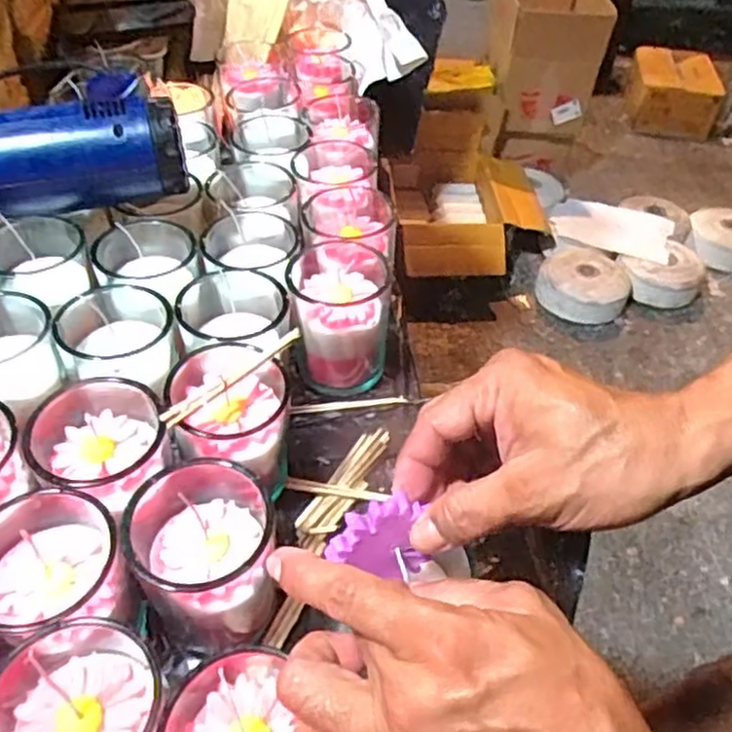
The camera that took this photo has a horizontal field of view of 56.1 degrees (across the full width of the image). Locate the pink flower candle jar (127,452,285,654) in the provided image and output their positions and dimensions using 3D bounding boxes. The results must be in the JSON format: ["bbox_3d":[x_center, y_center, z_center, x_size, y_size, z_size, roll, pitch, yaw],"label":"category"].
[{"bbox_3d":[-0.087,0.108,0.379,0.075,0.076,0.077,-9,47,-12],"label":"pink flower candle jar"}]

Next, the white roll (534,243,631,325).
[{"bbox_3d":[0.536,-0.195,1.701,0.209,0.093,0.224,2,46,-2],"label":"white roll"}]

